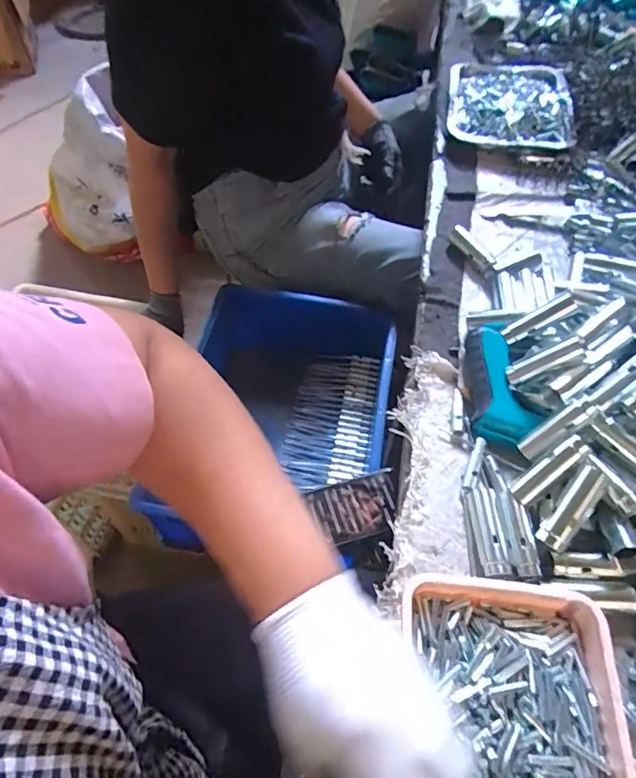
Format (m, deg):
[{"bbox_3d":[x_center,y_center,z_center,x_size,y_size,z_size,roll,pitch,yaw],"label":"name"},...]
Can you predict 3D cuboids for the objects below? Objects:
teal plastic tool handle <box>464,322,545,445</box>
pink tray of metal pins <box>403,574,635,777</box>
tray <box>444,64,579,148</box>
[{"bbox_3d":[0.168,-0.005,0.485,0.057,0.037,0.127,-5,55,-4],"label":"teal plastic tool handle"},{"bbox_3d":[0.122,0.228,0.313,0.137,0.029,0.198,6,55,4],"label":"pink tray of metal pins"},{"bbox_3d":[0.305,-0.458,0.807,0.187,0.029,0.249,12,55,8],"label":"tray"}]

